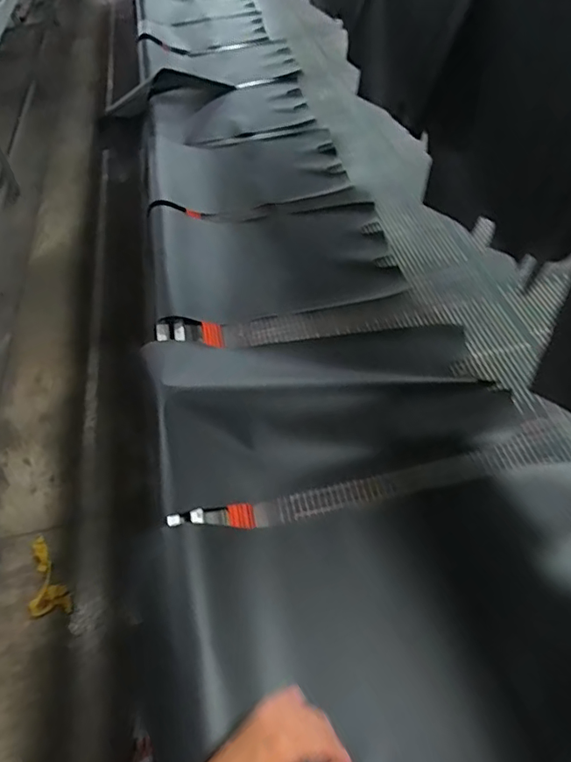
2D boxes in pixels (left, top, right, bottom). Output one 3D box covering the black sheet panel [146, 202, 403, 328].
[{"bbox_3d":[-0.032,-0.288,1.170,0.533,0.074,0.393,-12,50,-4],"label":"black sheet panel"}]

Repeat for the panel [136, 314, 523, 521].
[{"bbox_3d":[0.066,0.015,0.881,0.559,0.065,0.342,-13,50,-4],"label":"panel"}]

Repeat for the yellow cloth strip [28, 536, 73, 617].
[{"bbox_3d":[-0.694,0.565,1.492,0.100,0.031,0.251,-27,52,-16],"label":"yellow cloth strip"}]

